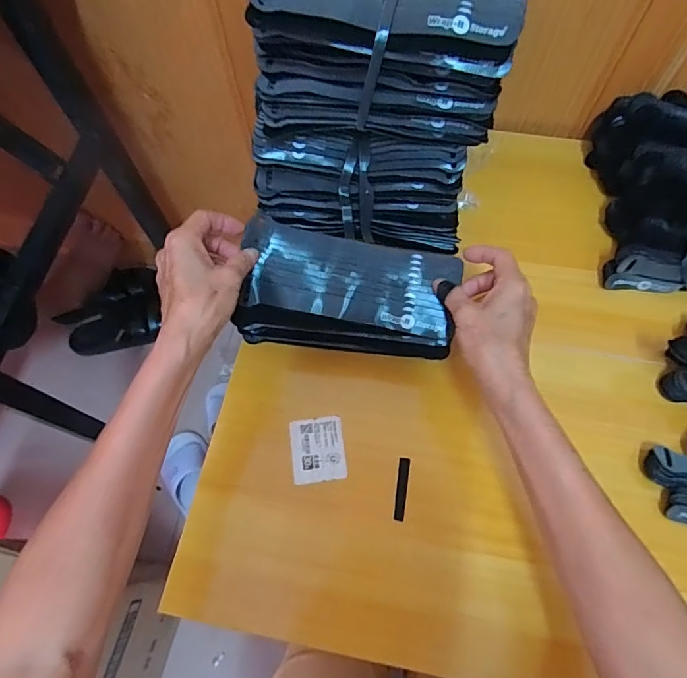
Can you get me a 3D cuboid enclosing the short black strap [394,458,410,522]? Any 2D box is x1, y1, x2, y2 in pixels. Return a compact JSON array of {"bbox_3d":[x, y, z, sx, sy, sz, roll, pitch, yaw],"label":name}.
[{"bbox_3d":[0.053,0.135,0.411,0.010,0.005,0.054,8,67,5],"label":"short black strap"}]

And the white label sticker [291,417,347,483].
[{"bbox_3d":[-0.024,0.103,0.427,0.048,0.004,0.058,-8,67,-2],"label":"white label sticker"}]

